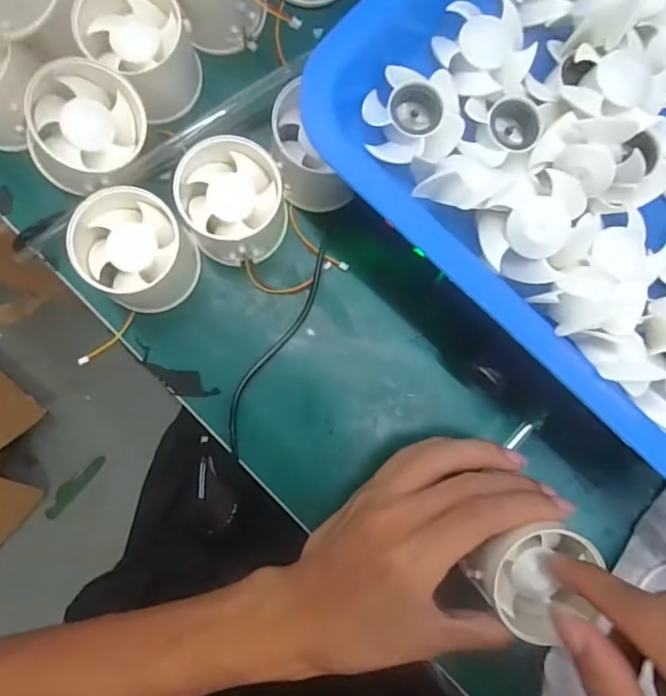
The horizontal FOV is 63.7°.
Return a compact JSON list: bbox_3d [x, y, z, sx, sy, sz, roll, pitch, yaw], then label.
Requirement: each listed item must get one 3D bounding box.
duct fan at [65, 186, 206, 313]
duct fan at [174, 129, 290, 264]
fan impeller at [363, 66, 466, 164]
[{"bbox_3d":[-0.101,-0.050,0.279,0.050,0.051,0.053,0,86,-5],"label":"duct fan"},{"bbox_3d":[-0.054,-0.078,0.286,0.052,0.042,0.053,0,86,-5],"label":"duct fan"},{"bbox_3d":[0.036,-0.102,0.238,0.042,0.017,0.036,6,86,-4],"label":"fan impeller"}]

